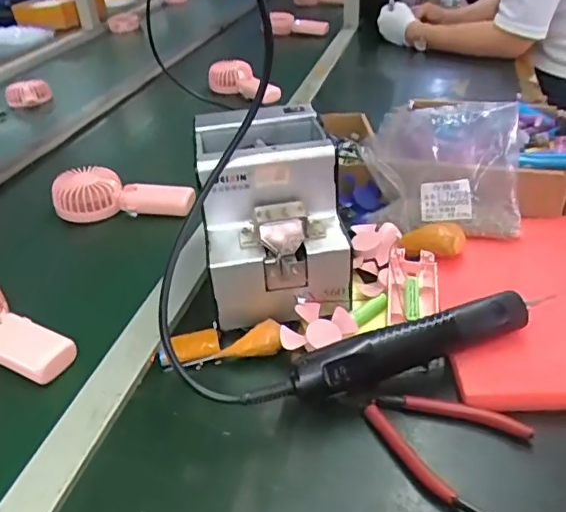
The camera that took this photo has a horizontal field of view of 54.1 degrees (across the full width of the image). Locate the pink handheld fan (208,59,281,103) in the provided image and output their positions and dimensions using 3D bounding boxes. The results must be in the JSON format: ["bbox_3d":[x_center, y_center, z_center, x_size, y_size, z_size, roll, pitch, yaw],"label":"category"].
[{"bbox_3d":[-0.081,-0.349,1.102,0.195,0.063,0.049,25,44,36],"label":"pink handheld fan"}]

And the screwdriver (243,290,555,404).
[{"bbox_3d":[0.086,0.071,0.440,0.232,0.041,0.030,-12,35,-12],"label":"screwdriver"}]

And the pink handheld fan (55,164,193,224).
[{"bbox_3d":[-0.207,-0.080,0.724,0.168,0.054,0.078,4,35,14],"label":"pink handheld fan"}]

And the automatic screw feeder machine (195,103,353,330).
[{"bbox_3d":[-0.013,-0.049,0.537,0.124,0.143,0.169,-7,34,-5],"label":"automatic screw feeder machine"}]

